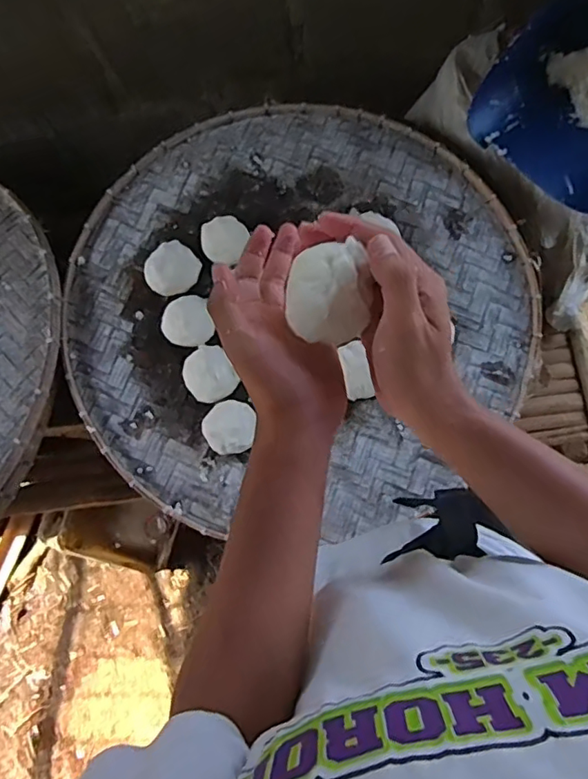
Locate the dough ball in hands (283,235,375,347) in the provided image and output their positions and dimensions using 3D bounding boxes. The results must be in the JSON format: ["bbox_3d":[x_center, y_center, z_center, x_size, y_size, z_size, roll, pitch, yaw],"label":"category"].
[{"bbox_3d":[0.025,-0.063,0.365,0.057,0.047,0.056,0,78,2],"label":"dough ball in hands"}]

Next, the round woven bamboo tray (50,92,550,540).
[{"bbox_3d":[0.006,-0.141,0.839,0.700,0.052,0.691,0,78,2],"label":"round woven bamboo tray"}]

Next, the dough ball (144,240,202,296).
[{"bbox_3d":[-0.191,-0.188,0.855,0.074,0.031,0.084,44,82,10],"label":"dough ball"}]

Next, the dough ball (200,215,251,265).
[{"bbox_3d":[-0.115,-0.239,0.871,0.070,0.030,0.076,0,78,2],"label":"dough ball"}]

